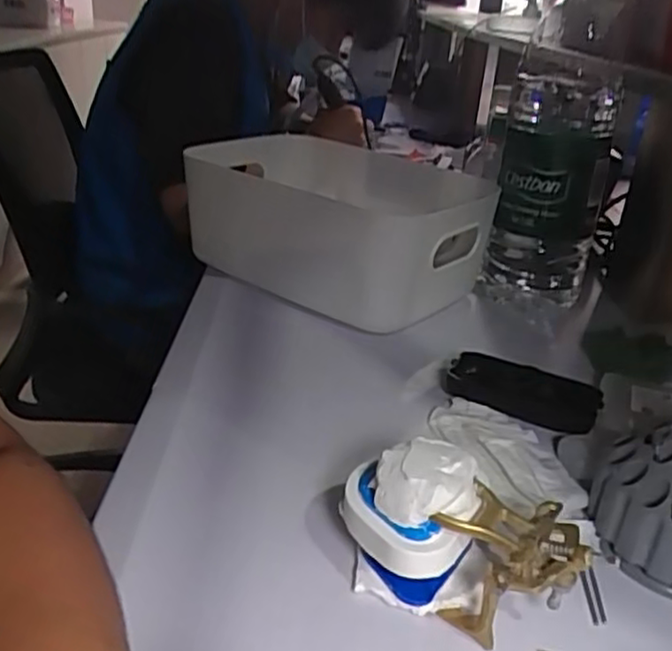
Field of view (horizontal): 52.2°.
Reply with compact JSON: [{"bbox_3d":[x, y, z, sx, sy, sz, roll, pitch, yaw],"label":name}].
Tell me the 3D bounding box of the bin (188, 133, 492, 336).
[{"bbox_3d":[-0.005,-0.112,0.739,0.332,0.118,0.196,22,32,32],"label":"bin"}]

